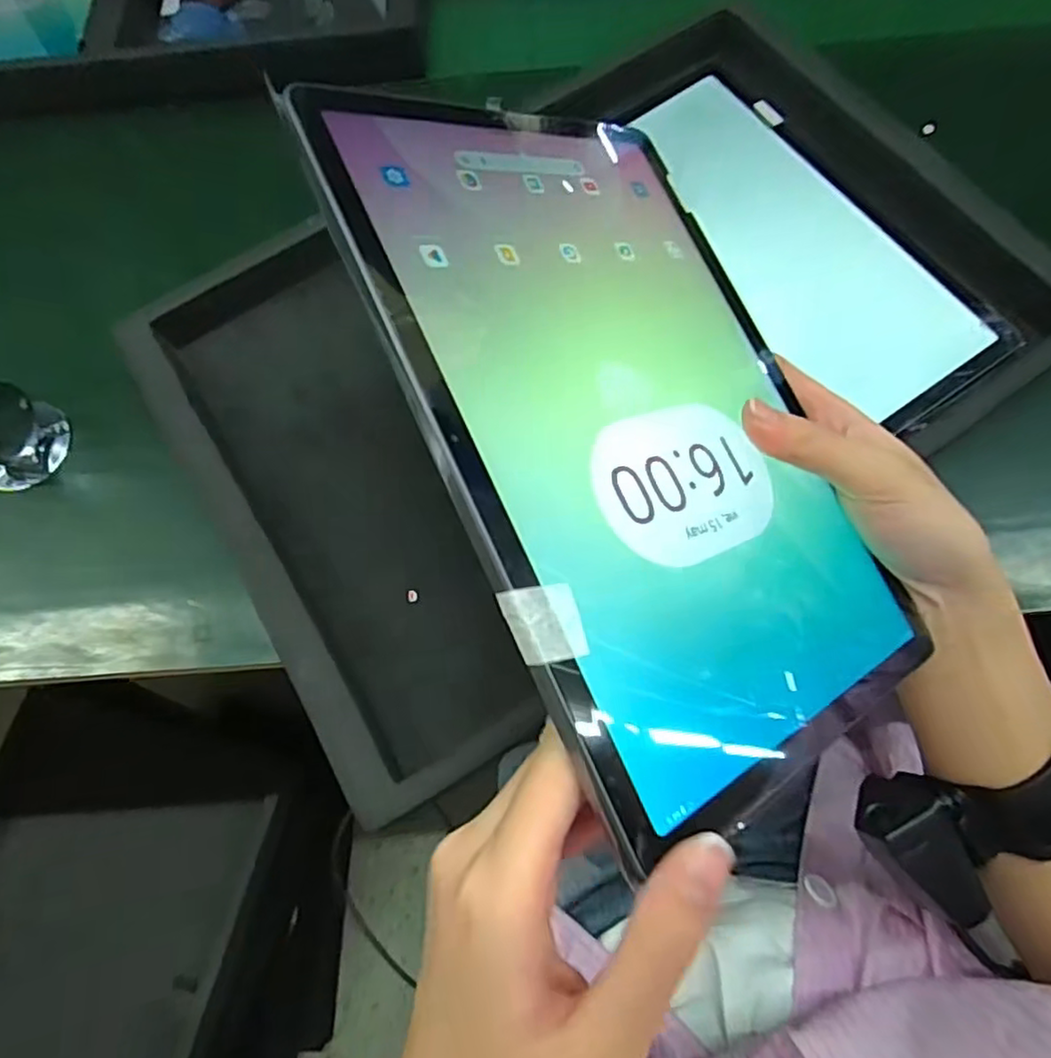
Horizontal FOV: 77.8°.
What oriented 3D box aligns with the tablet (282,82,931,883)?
[{"bbox_3d":[0.039,-0.045,0.224,0.162,0.004,0.249,-16,76,-34],"label":"tablet"}]

